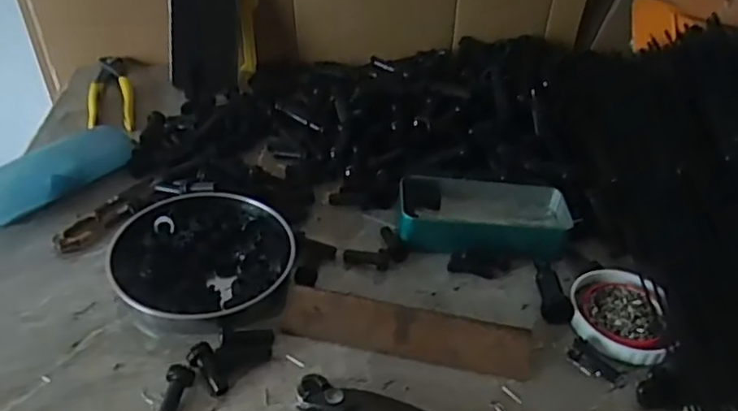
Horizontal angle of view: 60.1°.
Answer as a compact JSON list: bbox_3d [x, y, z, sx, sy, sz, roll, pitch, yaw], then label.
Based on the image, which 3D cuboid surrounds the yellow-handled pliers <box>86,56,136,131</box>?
[{"bbox_3d":[-0.297,-0.132,0.734,0.048,0.011,0.173,-8,39,-18],"label":"yellow-handled pliers"}]

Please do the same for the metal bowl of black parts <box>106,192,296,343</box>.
[{"bbox_3d":[-0.130,0.044,0.503,0.134,0.027,0.136,4,37,-3],"label":"metal bowl of black parts"}]

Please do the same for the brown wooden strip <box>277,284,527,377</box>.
[{"bbox_3d":[0.028,0.092,0.463,0.178,0.034,0.009,11,4,5],"label":"brown wooden strip"}]

